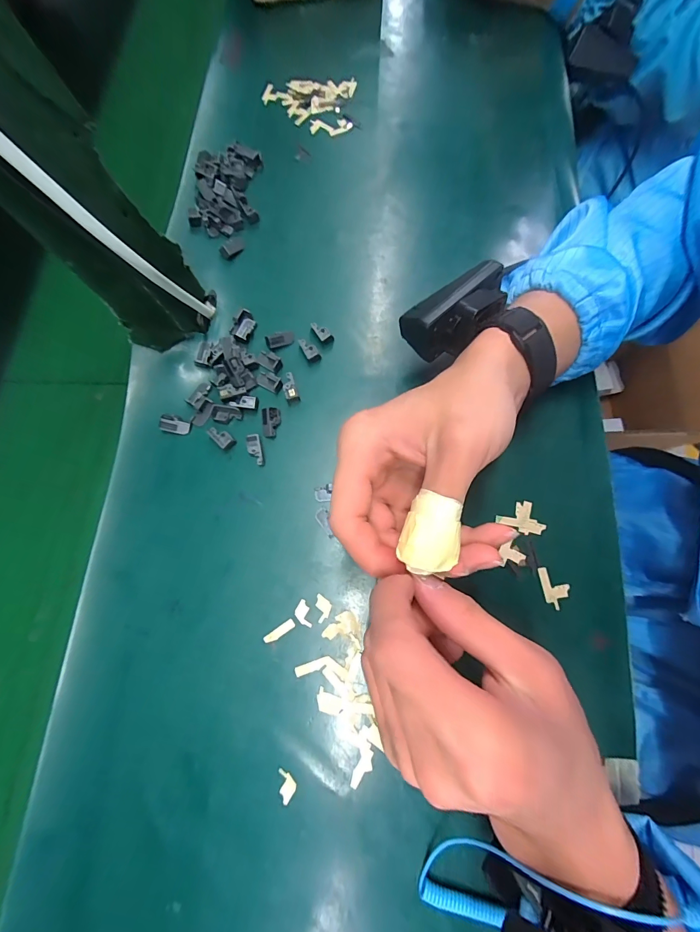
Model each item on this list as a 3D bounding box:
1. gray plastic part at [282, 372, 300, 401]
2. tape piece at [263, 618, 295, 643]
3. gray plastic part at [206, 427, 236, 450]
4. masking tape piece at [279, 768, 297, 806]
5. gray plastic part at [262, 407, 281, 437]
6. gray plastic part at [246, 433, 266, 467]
[{"bbox_3d":[-0.046,-0.060,0.285,0.010,0.011,0.020,-18,75,-5],"label":"gray plastic part"},{"bbox_3d":[-0.047,0.110,0.244,0.022,0.004,0.006,-34,77,-9],"label":"tape piece"},{"bbox_3d":[-0.097,-0.022,0.280,0.022,0.006,0.011,43,79,11],"label":"gray plastic part"},{"bbox_3d":[-0.037,0.192,0.222,0.010,0.004,0.017,-7,69,2],"label":"masking tape piece"},{"bbox_3d":[-0.059,-0.033,0.280,0.013,0.008,0.021,-5,75,-1],"label":"gray plastic part"},{"bbox_3d":[-0.071,-0.012,0.274,0.010,0.008,0.023,-13,75,-3],"label":"gray plastic part"}]

